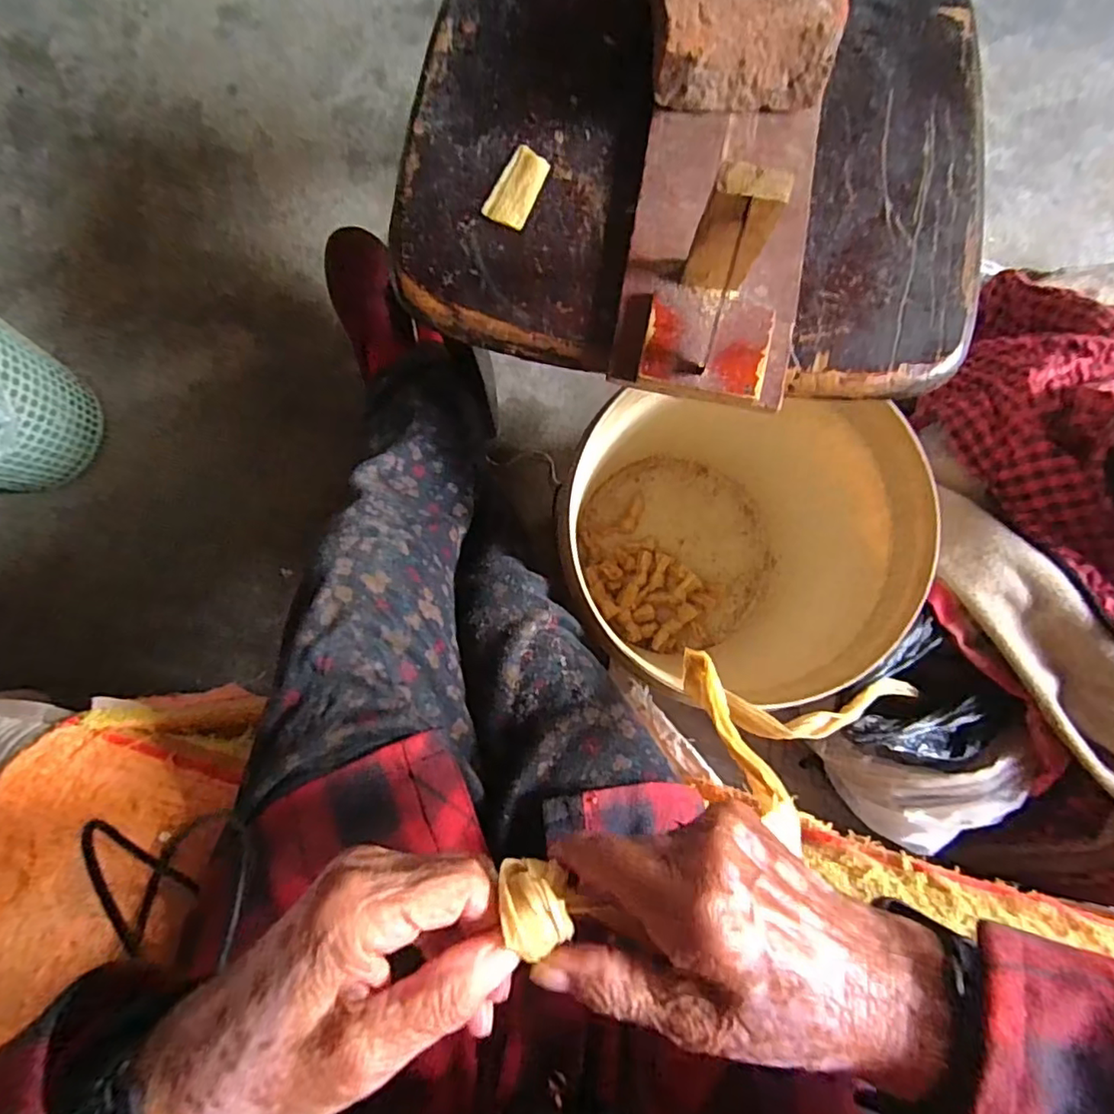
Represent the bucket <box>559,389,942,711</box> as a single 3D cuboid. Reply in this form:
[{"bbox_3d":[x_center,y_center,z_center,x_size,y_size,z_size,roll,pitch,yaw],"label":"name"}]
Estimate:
[{"bbox_3d":[0.172,-0.022,0.660,0.264,0.346,0.280,0,85,-1],"label":"bucket"}]

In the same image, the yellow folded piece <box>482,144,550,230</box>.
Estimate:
[{"bbox_3d":[-0.028,-0.265,0.433,0.031,0.004,0.058,25,85,2],"label":"yellow folded piece"}]

